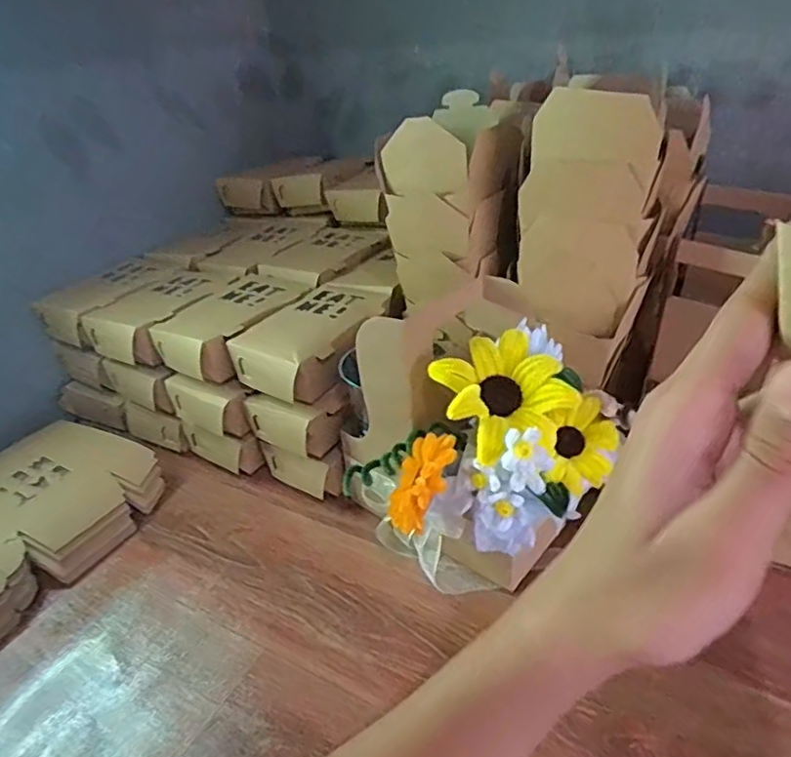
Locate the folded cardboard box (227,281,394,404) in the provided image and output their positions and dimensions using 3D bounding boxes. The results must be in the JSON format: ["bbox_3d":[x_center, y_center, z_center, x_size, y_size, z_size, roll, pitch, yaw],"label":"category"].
[{"bbox_3d":[-0.072,-0.041,0.598,0.105,0.050,0.162,11,35,24],"label":"folded cardboard box"}]

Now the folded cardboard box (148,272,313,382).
[{"bbox_3d":[-0.164,-0.056,0.637,0.101,0.047,0.157,15,36,29],"label":"folded cardboard box"}]

